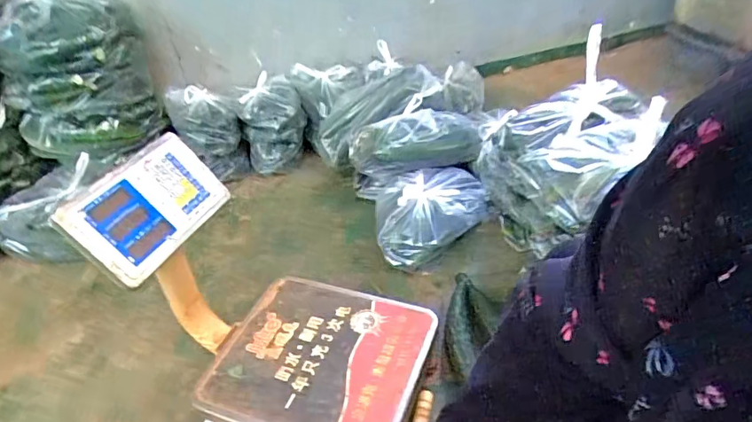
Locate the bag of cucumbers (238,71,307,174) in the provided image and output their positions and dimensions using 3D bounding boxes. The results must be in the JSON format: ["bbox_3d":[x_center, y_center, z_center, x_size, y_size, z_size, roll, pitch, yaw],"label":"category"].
[{"bbox_3d":[-0.274,-0.227,1.384,0.175,0.214,0.116,-13,38,-7],"label":"bag of cucumbers"}]

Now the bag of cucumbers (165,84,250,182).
[{"bbox_3d":[-0.447,-0.203,1.349,0.184,0.233,0.117,-13,38,-7],"label":"bag of cucumbers"}]

